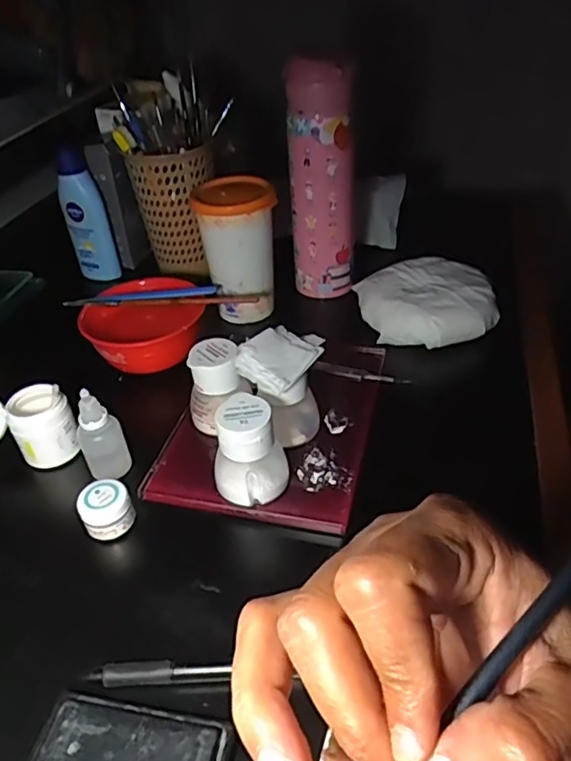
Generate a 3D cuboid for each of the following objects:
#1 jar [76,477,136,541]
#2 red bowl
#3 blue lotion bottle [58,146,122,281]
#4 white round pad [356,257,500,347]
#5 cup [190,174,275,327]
[{"bbox_3d":[-0.120,0.086,0.401,0.032,0.030,0.029,-16,40,-16],"label":"jar"},{"bbox_3d":[-0.128,-0.045,0.543,0.104,0.056,0.093,-4,38,0],"label":"red bowl"},{"bbox_3d":[-0.217,-0.177,0.649,0.043,0.139,0.024,-16,40,-16],"label":"blue lotion bottle"},{"bbox_3d":[0.133,-0.075,0.557,0.117,0.034,0.095,-4,38,-1],"label":"white round pad"},{"bbox_3d":[-0.041,-0.124,0.573,0.068,0.125,0.064,-2,38,2],"label":"cup"}]

